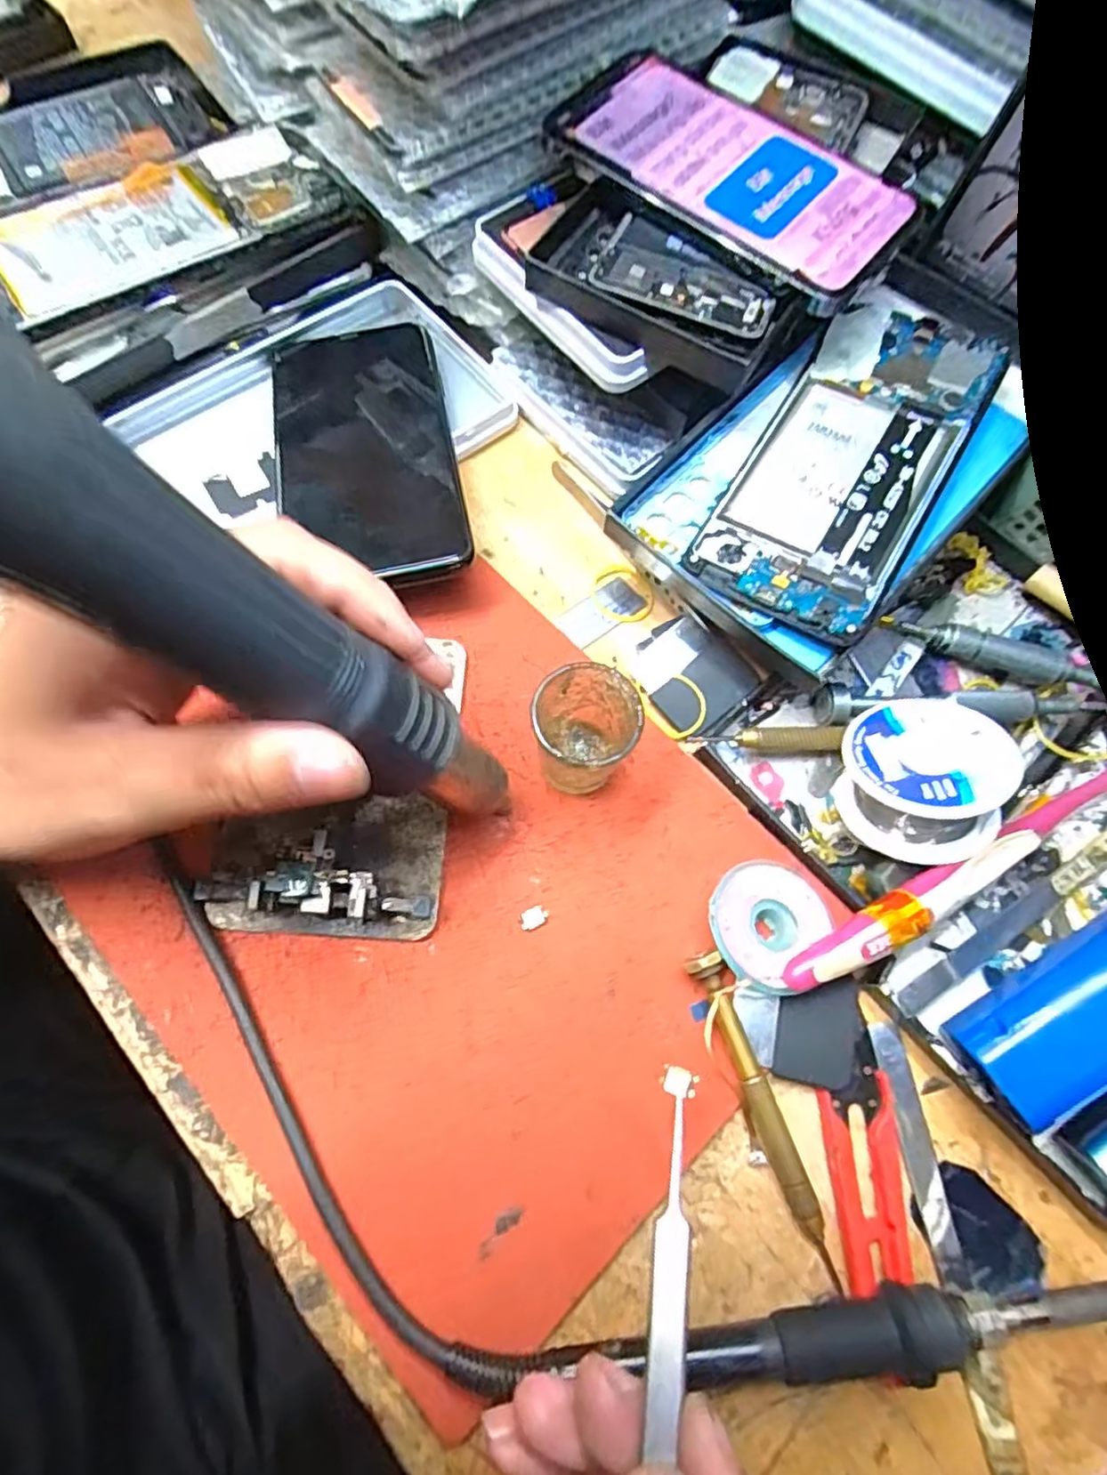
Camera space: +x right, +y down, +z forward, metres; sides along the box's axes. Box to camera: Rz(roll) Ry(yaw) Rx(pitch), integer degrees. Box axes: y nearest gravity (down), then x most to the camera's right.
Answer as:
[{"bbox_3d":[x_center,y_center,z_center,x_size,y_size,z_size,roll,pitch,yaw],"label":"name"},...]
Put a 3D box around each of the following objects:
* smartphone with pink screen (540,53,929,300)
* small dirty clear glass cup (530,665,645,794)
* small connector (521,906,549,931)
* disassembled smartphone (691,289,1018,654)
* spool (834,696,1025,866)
[{"bbox_3d":[0.067,-0.218,0.259,0.136,0.007,0.064,37,79,8],"label":"smartphone with pink screen"},{"bbox_3d":[0.012,0.001,0.244,0.038,0.049,0.036,1,69,-3],"label":"small dirty clear glass cup"},{"bbox_3d":[-0.007,0.065,0.243,0.011,0.004,0.006,-26,73,-12],"label":"small connector"},{"bbox_3d":[0.116,-0.109,0.262,0.068,0.007,0.149,29,77,15],"label":"disassembled smartphone"},{"bbox_3d":[0.133,0.014,0.243,0.052,0.026,0.052,-9,46,10],"label":"spool"}]

